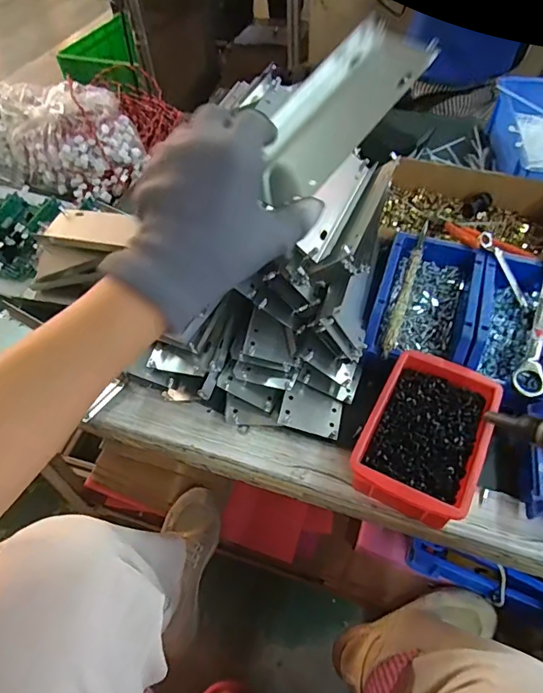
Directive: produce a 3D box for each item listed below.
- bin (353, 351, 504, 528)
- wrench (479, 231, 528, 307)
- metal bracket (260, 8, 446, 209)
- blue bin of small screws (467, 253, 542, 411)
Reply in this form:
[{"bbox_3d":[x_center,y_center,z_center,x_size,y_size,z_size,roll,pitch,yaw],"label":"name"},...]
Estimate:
[{"bbox_3d":[0.142,0.080,0.416,0.102,0.046,0.152,23,58,19],"label":"bin"},{"bbox_3d":[0.259,-0.087,0.502,0.016,0.010,0.093,-22,79,-13],"label":"wrench"},{"bbox_3d":[0.053,-0.182,0.342,0.070,0.017,0.176,30,77,22],"label":"metal bracket"},{"bbox_3d":[0.264,-0.021,0.478,0.107,0.066,0.157,11,55,11],"label":"blue bin of small screws"}]

